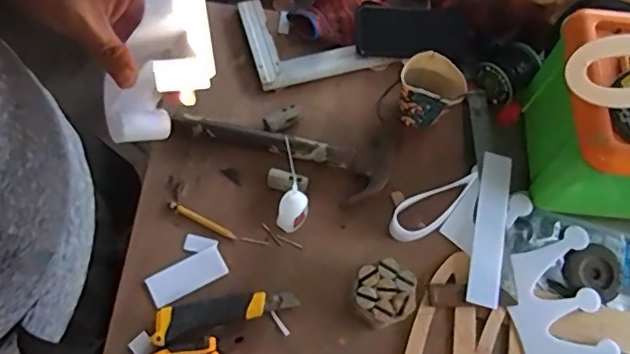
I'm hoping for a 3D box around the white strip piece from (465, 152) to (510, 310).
[{"bbox_3d":[0.226,0.065,0.722,0.038,0.005,0.204,14,69,-1],"label":"white strip piece"}]

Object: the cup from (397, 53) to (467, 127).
[{"bbox_3d":[0.152,-0.113,0.748,0.079,0.081,0.068,13,67,3],"label":"cup"}]

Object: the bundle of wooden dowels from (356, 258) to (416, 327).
[{"bbox_3d":[0.082,0.139,0.664,0.069,0.048,0.069,1,67,-2],"label":"bundle of wooden dowels"}]

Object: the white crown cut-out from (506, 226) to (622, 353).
[{"bbox_3d":[0.304,0.150,0.706,0.123,0.006,0.163,-3,69,-8],"label":"white crown cut-out"}]

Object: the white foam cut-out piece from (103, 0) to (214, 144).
[{"bbox_3d":[-0.112,-0.104,0.406,0.088,0.195,0.066,23,36,8],"label":"white foam cut-out piece"}]

